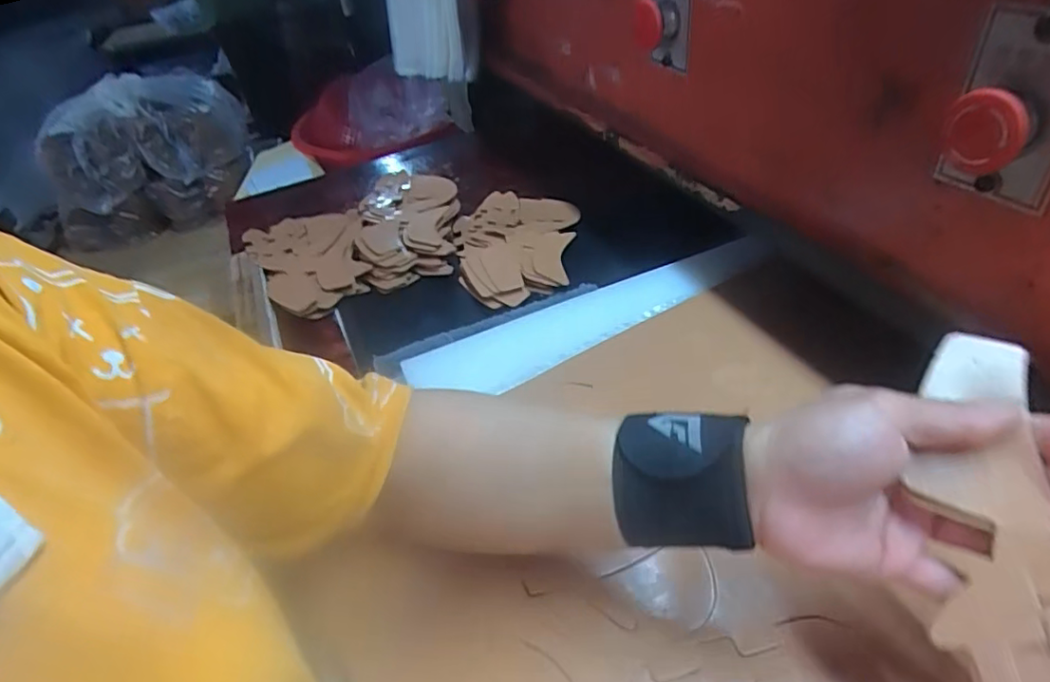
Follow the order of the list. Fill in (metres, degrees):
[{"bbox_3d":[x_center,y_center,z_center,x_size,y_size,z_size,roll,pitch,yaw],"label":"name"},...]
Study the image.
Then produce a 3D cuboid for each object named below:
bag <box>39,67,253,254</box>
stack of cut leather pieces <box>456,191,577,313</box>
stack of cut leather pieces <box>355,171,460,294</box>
[{"bbox_3d":[-0.773,-0.384,1.222,0.364,0.254,0.212,-16,43,-10],"label":"bag"},{"bbox_3d":[-0.008,-0.113,0.668,0.139,0.026,0.202,-8,42,-1],"label":"stack of cut leather pieces"},{"bbox_3d":[-0.139,-0.145,0.708,0.120,0.027,0.221,-13,42,-6],"label":"stack of cut leather pieces"}]

